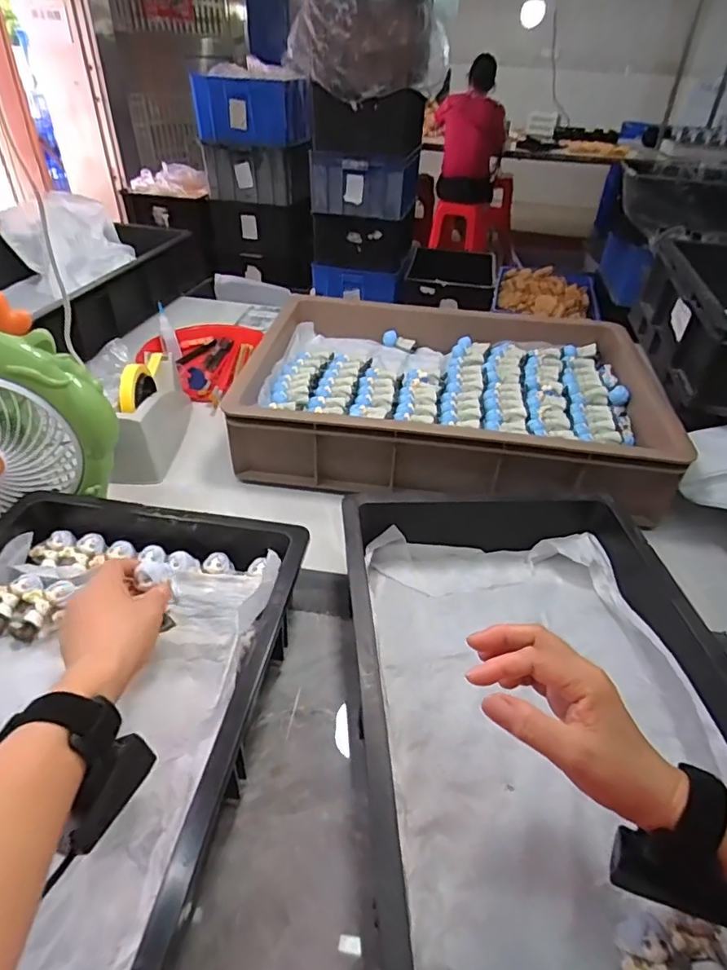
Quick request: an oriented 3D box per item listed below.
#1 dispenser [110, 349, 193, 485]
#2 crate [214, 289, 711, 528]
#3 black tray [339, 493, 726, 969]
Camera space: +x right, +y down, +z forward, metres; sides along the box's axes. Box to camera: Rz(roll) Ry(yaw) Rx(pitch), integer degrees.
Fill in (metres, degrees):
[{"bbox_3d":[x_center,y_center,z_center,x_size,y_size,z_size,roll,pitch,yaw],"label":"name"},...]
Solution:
[{"bbox_3d":[-0.298,-0.108,0.755,0.056,0.117,0.210,3,39,0],"label":"dispenser"},{"bbox_3d":[0.130,-0.137,0.807,0.565,0.116,0.382,7,39,6],"label":"crate"},{"bbox_3d":[0.145,0.179,0.440,0.297,0.097,0.432,-1,39,-5],"label":"black tray"}]

